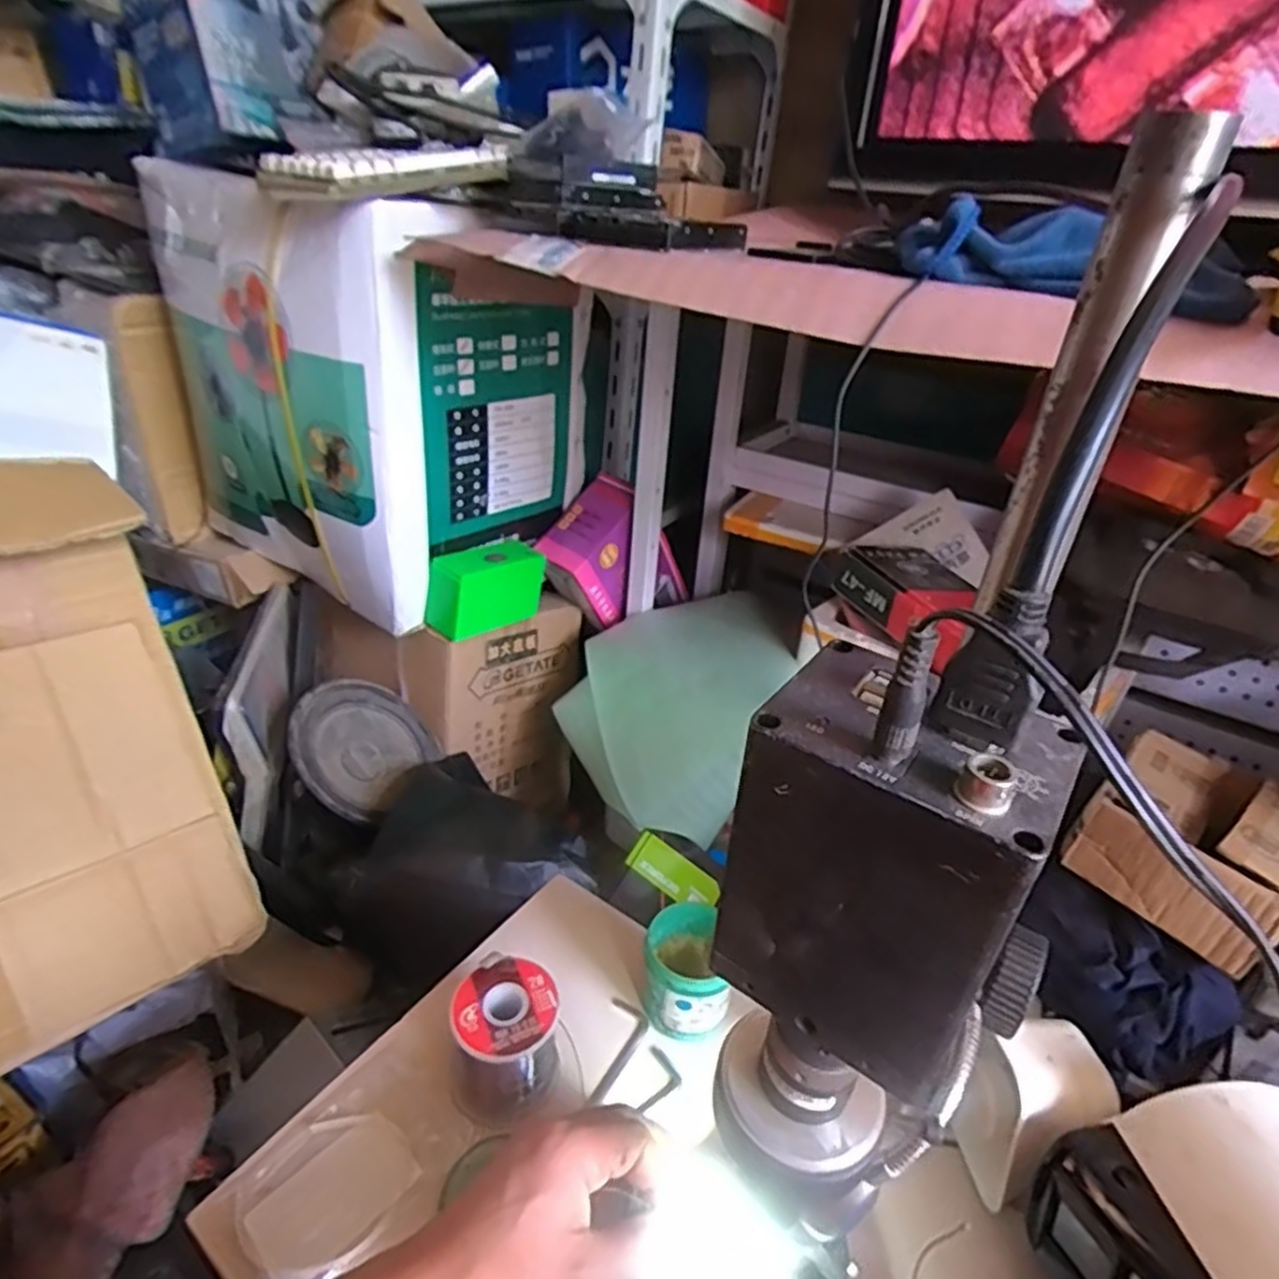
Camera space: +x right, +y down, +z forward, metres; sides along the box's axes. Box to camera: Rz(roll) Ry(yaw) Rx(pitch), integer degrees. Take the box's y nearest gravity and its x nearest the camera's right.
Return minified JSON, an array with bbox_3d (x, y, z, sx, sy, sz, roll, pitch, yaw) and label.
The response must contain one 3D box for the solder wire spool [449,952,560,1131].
[{"bbox_3d":[-0.082,0.244,0.446,0.063,0.070,0.067,2,30,-8],"label":"solder wire spool"}]

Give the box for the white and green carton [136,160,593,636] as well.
[{"bbox_3d":[-0.352,-0.343,1.046,0.465,0.464,0.427,26,35,30],"label":"white and green carton"}]

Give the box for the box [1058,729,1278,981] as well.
[{"bbox_3d":[0.637,0.223,0.826,0.257,0.096,0.209,-18,38,-36],"label":"box"}]

